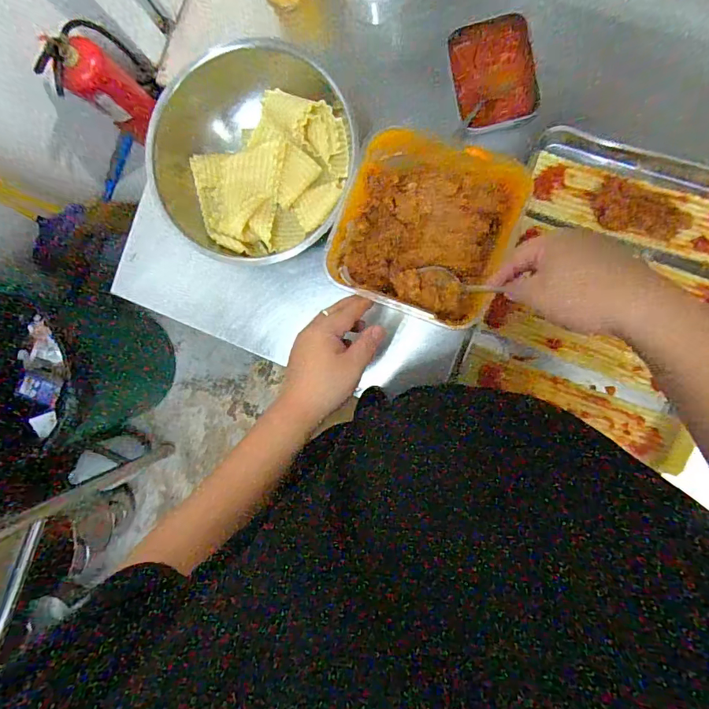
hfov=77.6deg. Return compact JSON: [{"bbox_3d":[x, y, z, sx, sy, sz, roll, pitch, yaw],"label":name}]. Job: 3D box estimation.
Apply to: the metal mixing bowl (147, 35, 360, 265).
[{"bbox_3d":[-0.147,-0.274,0.618,0.281,0.134,0.265,0,91,7],"label":"metal mixing bowl"}]

